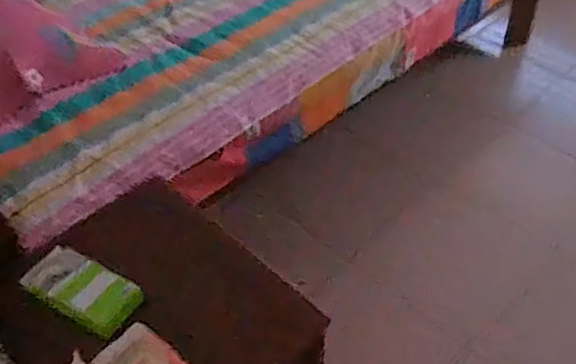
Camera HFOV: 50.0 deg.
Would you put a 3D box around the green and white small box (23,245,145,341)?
[{"bbox_3d":[-0.345,0.173,1.019,0.196,0.025,0.100,27,52,22],"label":"green and white small box"}]

